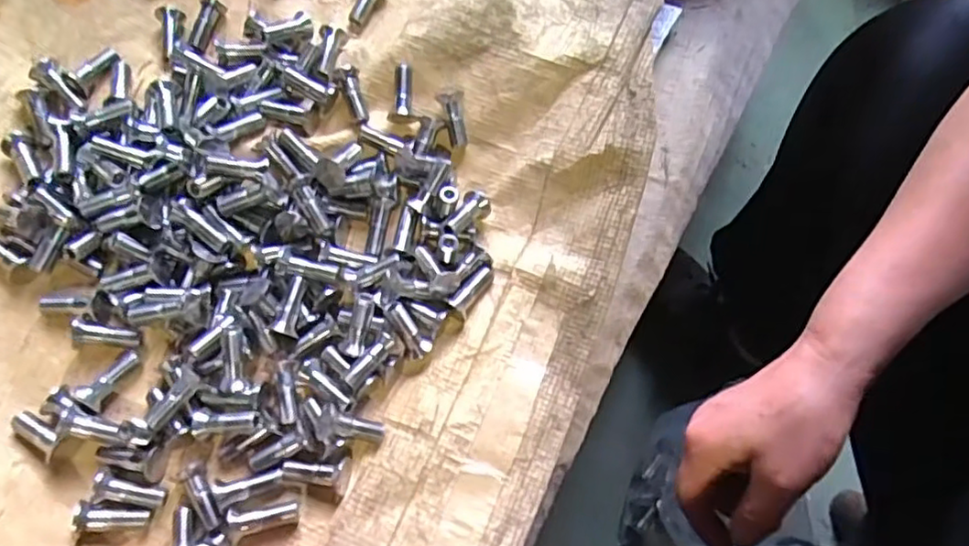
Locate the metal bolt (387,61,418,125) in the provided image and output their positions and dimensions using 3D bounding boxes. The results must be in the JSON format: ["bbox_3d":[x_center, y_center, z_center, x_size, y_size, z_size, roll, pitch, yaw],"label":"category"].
[{"bbox_3d":[-0.052,-0.115,0.417,0.018,0.014,0.038,2,95,3],"label":"metal bolt"}]

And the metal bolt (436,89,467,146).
[{"bbox_3d":[-0.019,-0.099,0.421,0.016,0.011,0.035,-12,92,-2],"label":"metal bolt"}]

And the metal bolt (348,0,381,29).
[{"bbox_3d":[-0.084,-0.191,0.463,0.017,0.013,0.038,26,71,5],"label":"metal bolt"}]

